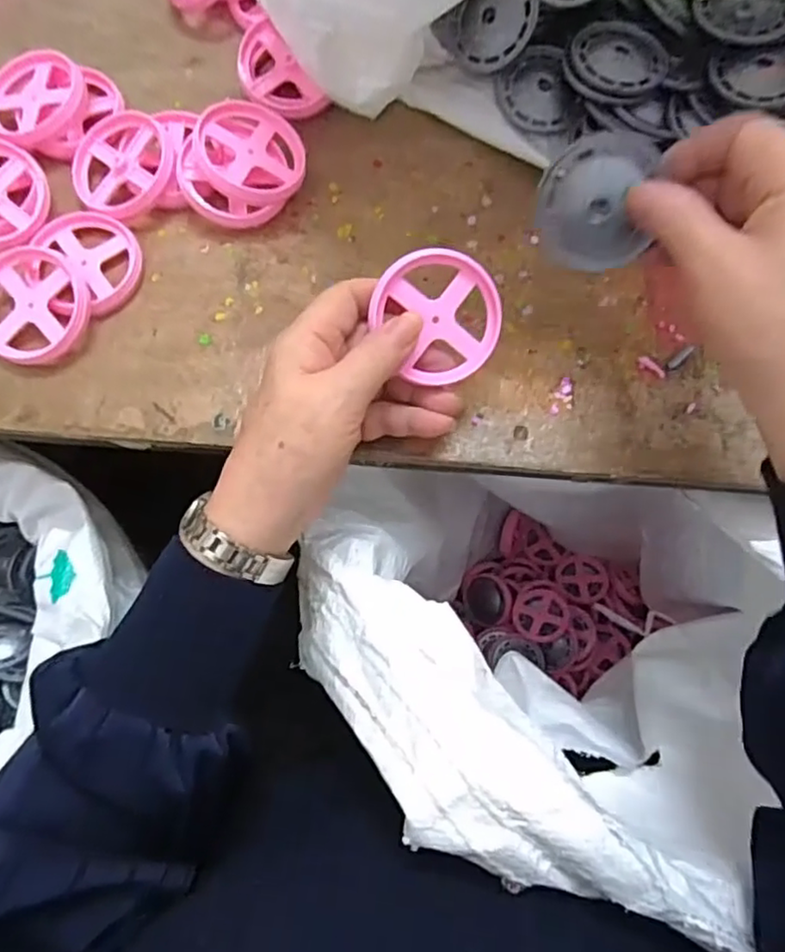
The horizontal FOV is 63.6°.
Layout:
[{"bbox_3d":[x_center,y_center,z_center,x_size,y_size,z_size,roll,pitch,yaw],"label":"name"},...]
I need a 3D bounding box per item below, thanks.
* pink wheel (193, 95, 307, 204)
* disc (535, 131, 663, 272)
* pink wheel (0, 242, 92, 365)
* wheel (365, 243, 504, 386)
[{"bbox_3d":[-0.083,-0.192,0.373,0.062,0.009,0.060,5,76,-21],"label":"pink wheel"},{"bbox_3d":[0.093,-0.125,0.293,0.050,0.004,0.057,5,117,18],"label":"disc"},{"bbox_3d":[-0.202,-0.096,0.352,0.068,0.020,0.064,0,74,-1],"label":"pink wheel"},{"bbox_3d":[0.024,-0.079,0.313,0.057,0.005,0.066,-23,108,1],"label":"wheel"}]

